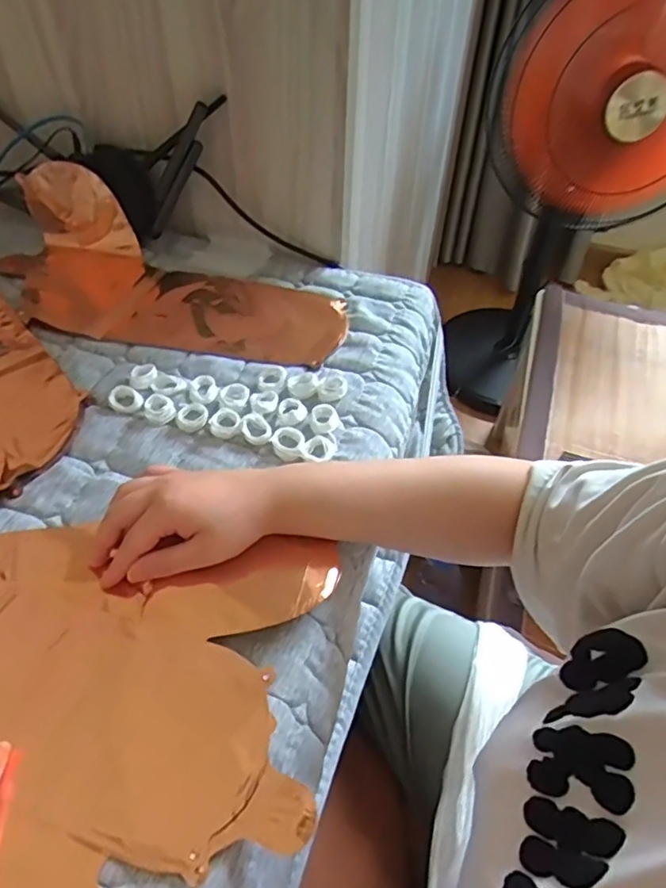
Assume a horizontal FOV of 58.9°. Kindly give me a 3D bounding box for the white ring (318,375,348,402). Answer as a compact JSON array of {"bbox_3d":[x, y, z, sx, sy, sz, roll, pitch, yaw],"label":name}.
[{"bbox_3d":[0.000,-0.056,0.582,0.028,0.010,0.028,1,51,-2],"label":"white ring"}]

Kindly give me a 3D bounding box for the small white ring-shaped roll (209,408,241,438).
[{"bbox_3d":[-0.101,-0.022,0.552,0.028,0.009,0.034,-7,52,-8],"label":"small white ring-shaped roll"}]

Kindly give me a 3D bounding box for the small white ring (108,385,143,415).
[{"bbox_3d":[-0.200,-0.044,0.568,0.028,0.010,0.032,-33,60,-25],"label":"small white ring"}]

